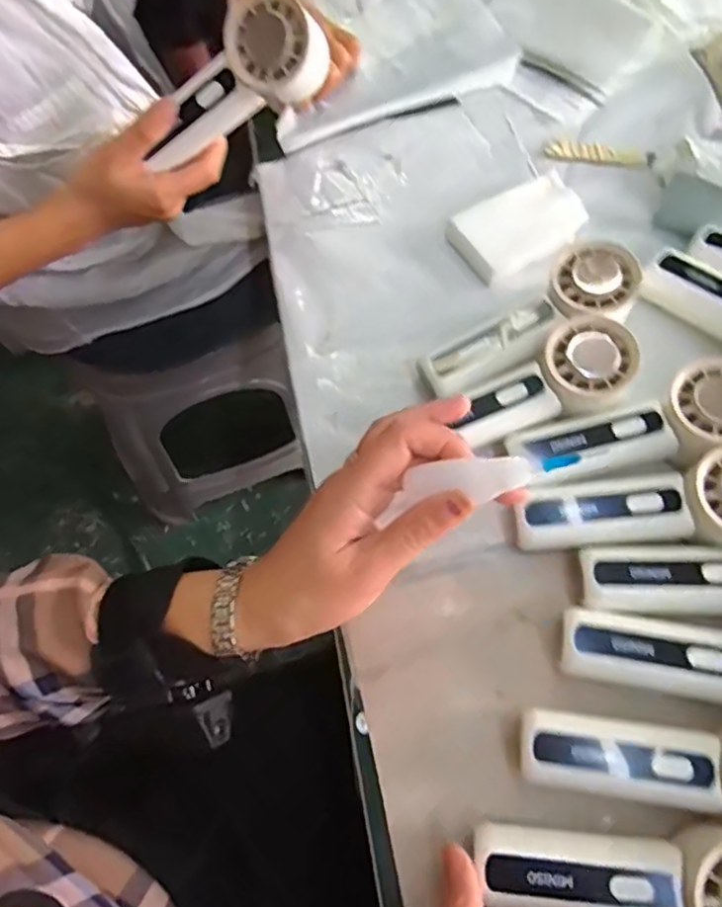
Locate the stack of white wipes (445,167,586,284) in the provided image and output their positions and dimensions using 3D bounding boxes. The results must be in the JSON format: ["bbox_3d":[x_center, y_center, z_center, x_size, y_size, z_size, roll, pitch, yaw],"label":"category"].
[{"bbox_3d":[0.124,-0.174,0.473,0.108,0.020,0.058,-31,72,-9],"label":"stack of white wipes"}]

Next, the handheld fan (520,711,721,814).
[{"bbox_3d":[0.165,0.166,0.329,0.155,0.053,0.057,8,70,5],"label":"handheld fan"}]

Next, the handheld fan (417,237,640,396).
[{"bbox_3d":[0.115,-0.080,0.421,0.154,0.052,0.056,-36,73,-11],"label":"handheld fan"}]

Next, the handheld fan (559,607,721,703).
[{"bbox_3d":[0.193,0.119,0.346,0.153,0.050,0.052,7,70,4],"label":"handheld fan"}]

